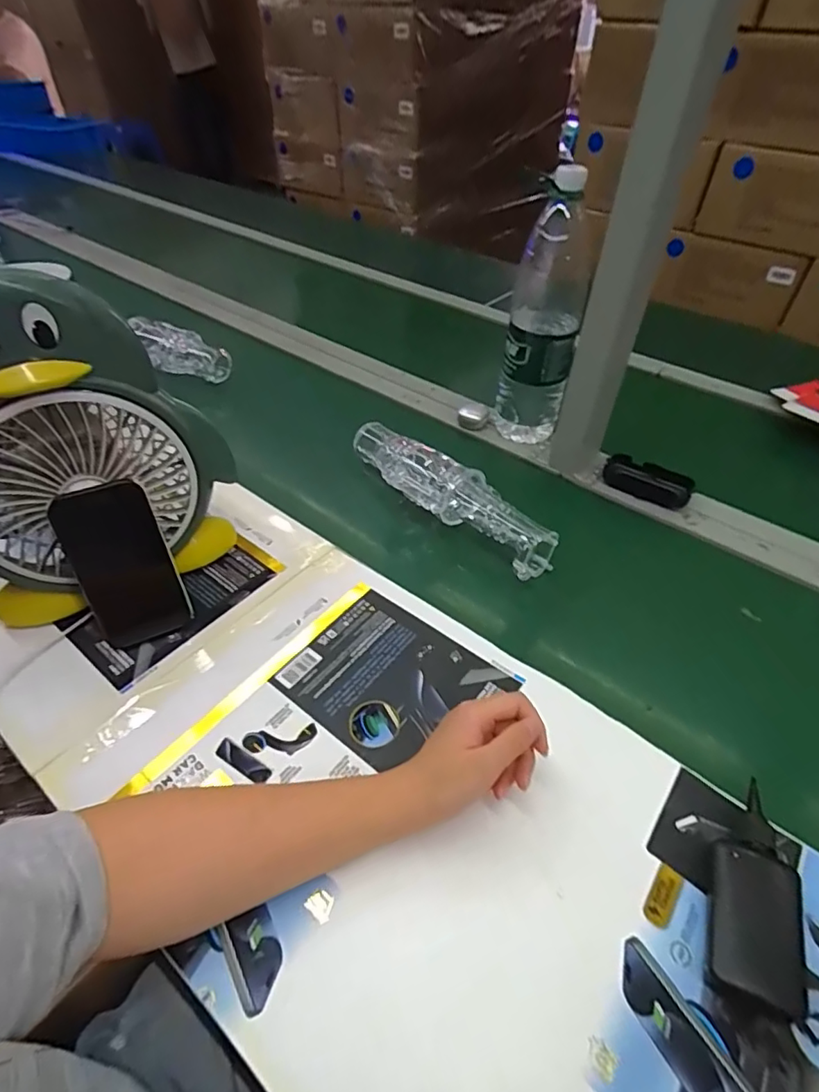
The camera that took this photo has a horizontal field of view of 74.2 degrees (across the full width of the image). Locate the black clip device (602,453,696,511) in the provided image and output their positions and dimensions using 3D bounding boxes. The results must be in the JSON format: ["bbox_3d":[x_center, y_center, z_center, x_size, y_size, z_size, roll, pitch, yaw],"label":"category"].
[{"bbox_3d":[0.311,-0.085,0.708,0.107,0.031,0.042,29,51,24],"label":"black clip device"}]

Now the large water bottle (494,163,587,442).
[{"bbox_3d":[0.171,-0.280,0.696,0.090,0.314,0.079,13,46,10],"label":"large water bottle"}]

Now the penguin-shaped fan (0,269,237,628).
[{"bbox_3d":[-0.295,-0.071,0.477,0.259,0.282,0.084,-21,50,-22],"label":"penguin-shaped fan"}]

